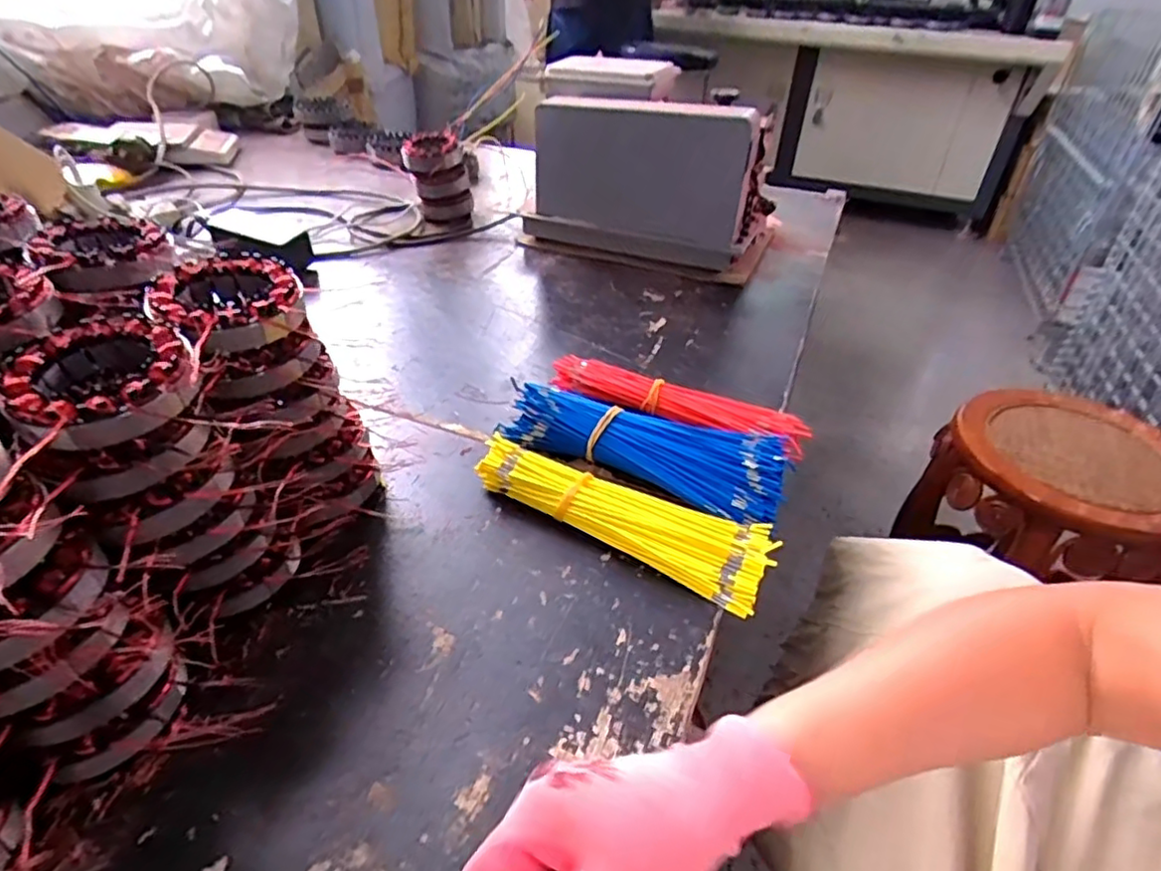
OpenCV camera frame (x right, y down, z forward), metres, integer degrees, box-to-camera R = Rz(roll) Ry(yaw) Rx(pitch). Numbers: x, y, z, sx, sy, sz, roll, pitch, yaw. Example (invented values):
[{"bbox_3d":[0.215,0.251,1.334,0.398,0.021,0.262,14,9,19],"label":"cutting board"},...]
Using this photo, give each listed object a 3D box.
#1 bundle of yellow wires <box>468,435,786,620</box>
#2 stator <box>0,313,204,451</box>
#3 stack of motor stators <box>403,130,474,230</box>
[{"bbox_3d":[0.032,0.059,0.508,0.239,0.032,0.068,22,41,24],"label":"bundle of yellow wires"},{"bbox_3d":[-0.256,-0.029,0.349,0.087,0.033,0.093,-20,43,-28],"label":"stator"},{"bbox_3d":[-0.224,-0.406,1.019,0.097,0.125,0.100,-5,38,-11],"label":"stack of motor stators"}]

